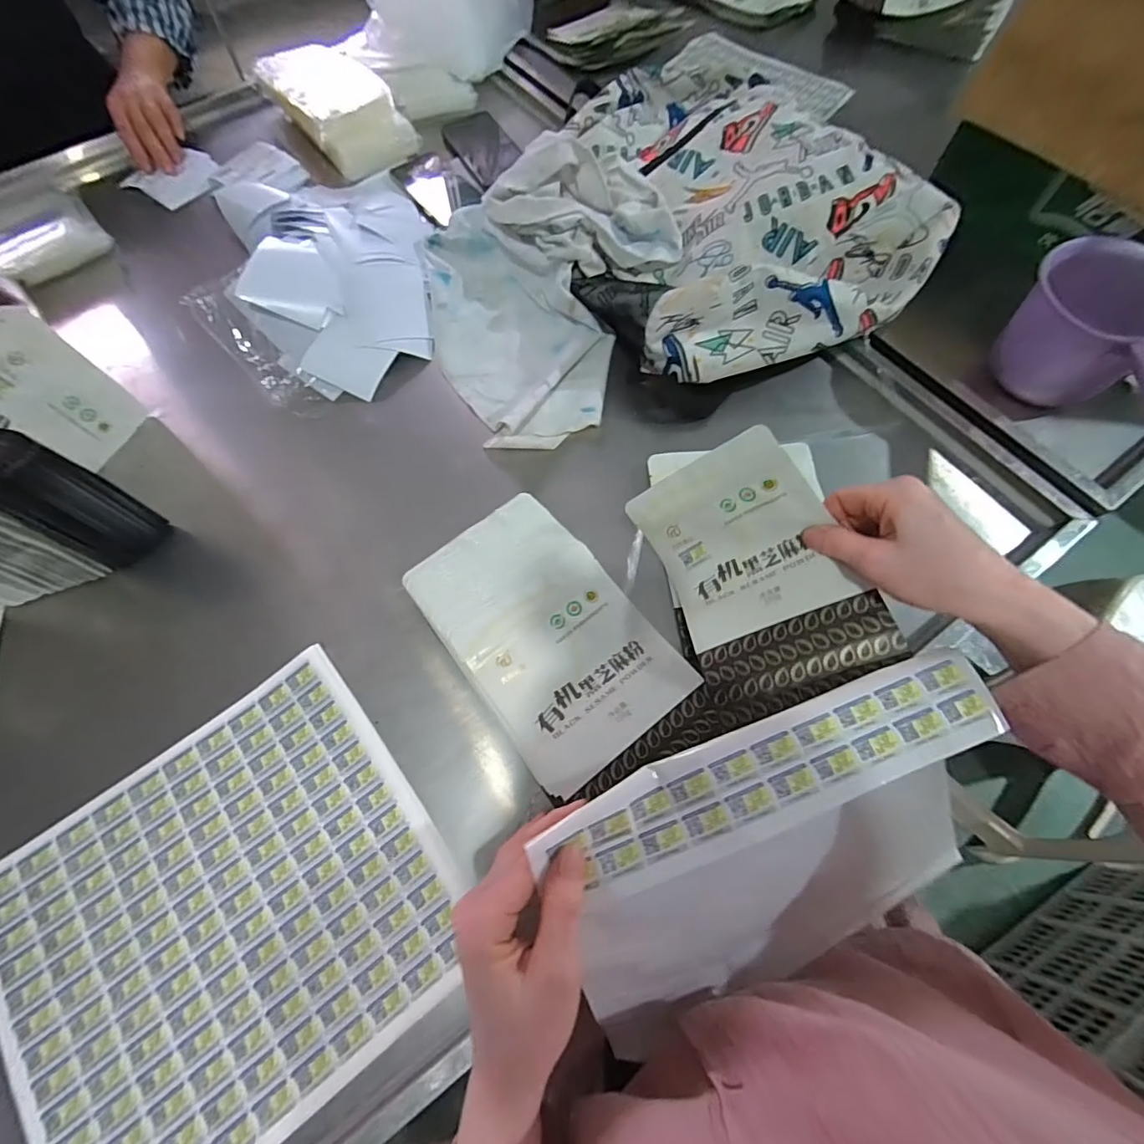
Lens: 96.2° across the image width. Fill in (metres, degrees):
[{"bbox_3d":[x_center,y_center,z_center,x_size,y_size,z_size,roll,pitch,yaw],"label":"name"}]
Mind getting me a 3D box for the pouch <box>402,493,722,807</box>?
[{"bbox_3d":[-0.017,0.052,0.416,0.142,0.015,0.251,-35,70,-12],"label":"pouch"}]

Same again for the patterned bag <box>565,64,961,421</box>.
[{"bbox_3d":[0.150,-0.410,0.584,0.315,0.118,0.444,-16,68,-5],"label":"patterned bag"}]

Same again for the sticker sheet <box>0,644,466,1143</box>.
[{"bbox_3d":[-0.254,0.250,0.375,0.293,0.007,0.271,-36,70,-12],"label":"sticker sheet"}]

